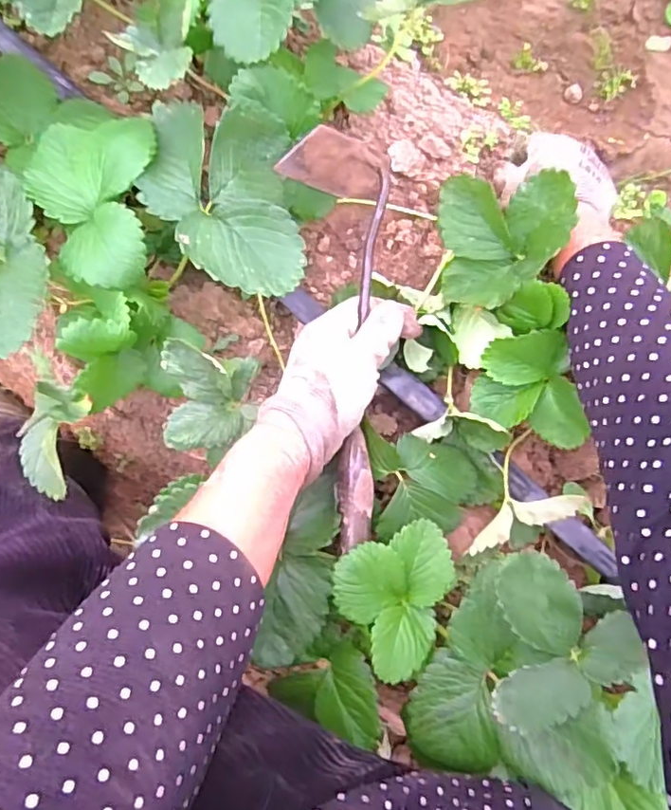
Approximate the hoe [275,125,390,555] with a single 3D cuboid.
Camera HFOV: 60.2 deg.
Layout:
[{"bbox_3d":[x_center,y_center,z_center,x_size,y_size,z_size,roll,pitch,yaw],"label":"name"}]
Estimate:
[{"bbox_3d":[-0.002,-0.052,0.430,0.077,0.057,0.297,2,85,0],"label":"hoe"}]

